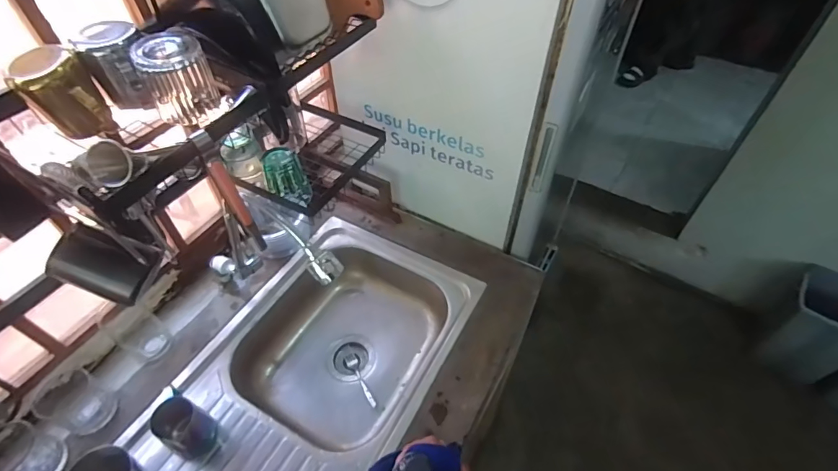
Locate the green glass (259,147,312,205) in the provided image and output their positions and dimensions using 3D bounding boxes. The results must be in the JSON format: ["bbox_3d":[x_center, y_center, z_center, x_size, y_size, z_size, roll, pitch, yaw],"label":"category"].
[{"bbox_3d":[-0.247,-0.117,0.796,0.070,0.106,0.074,-12,50,-9],"label":"green glass"}]

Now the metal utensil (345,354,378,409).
[{"bbox_3d":[-0.126,0.318,0.938,0.026,0.012,0.147,-23,40,-18],"label":"metal utensil"}]

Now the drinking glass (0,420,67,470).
[{"bbox_3d":[-0.641,0.357,0.688,0.094,0.076,0.084,16,51,14],"label":"drinking glass"}]

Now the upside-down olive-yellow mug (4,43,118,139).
[{"bbox_3d":[-0.439,-0.170,0.532,0.074,0.101,0.071,-33,56,-25],"label":"upside-down olive-yellow mug"}]

